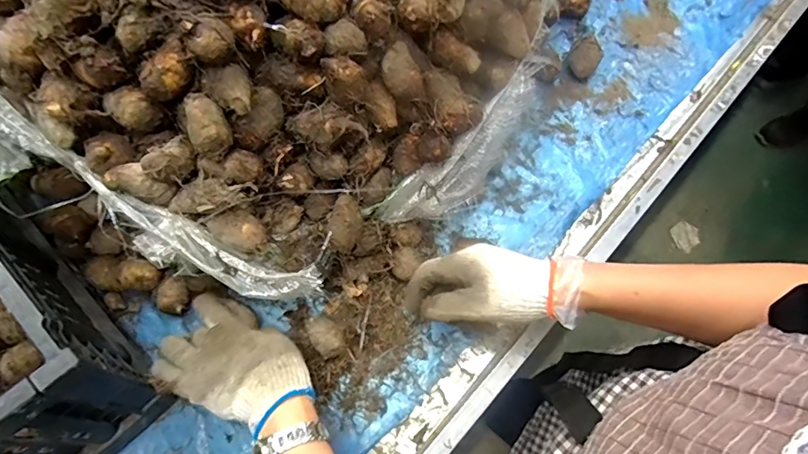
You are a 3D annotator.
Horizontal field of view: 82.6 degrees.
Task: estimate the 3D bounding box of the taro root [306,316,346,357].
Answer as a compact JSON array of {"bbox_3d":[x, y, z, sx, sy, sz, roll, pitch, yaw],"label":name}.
[{"bbox_3d":[-0.088,0.119,0.514,0.033,0.040,0.048,-37,76,-10],"label":"taro root"}]

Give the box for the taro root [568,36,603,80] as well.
[{"bbox_3d":[0.242,-0.224,0.615,0.038,0.040,0.040,0,73,1],"label":"taro root"}]

